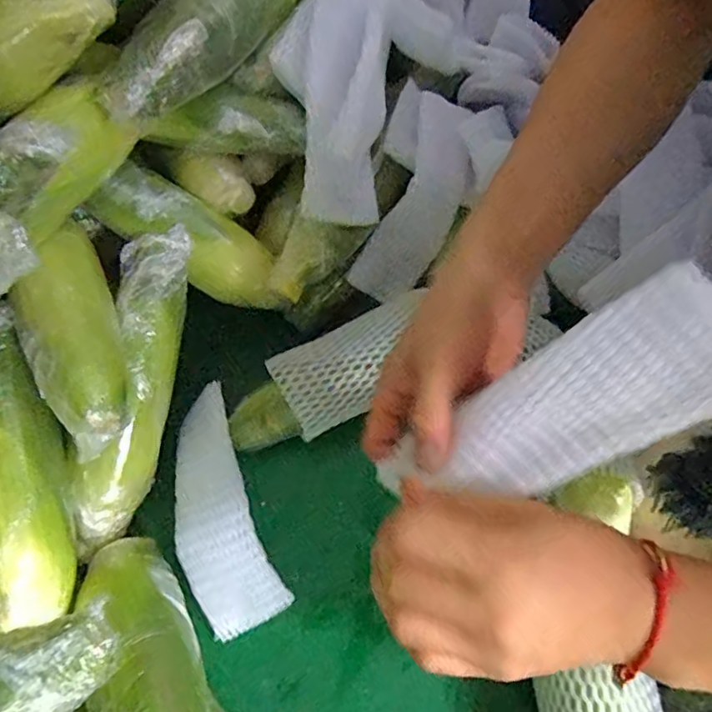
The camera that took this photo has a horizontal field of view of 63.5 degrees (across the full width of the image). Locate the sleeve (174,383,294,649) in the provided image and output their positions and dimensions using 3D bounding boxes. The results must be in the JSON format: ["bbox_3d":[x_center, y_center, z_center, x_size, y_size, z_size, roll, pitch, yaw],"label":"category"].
[{"bbox_3d":[-0.106,0.111,0.427,0.061,0.044,0.172,-21,66,-11],"label":"sleeve"}]

